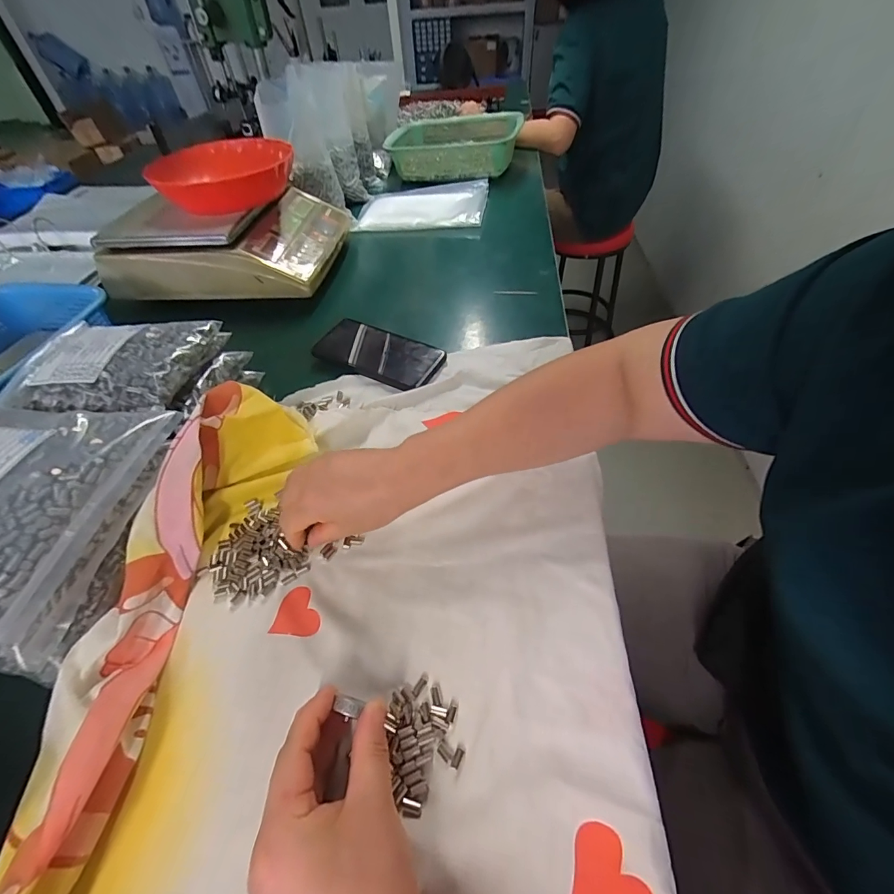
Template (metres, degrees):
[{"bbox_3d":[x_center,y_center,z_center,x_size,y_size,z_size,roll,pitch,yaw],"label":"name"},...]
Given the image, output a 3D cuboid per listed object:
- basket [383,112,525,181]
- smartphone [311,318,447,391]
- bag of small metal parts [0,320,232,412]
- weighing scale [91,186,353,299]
[{"bbox_3d":[0.017,-0.680,0.962,0.291,0.087,0.239,4,49,7],"label":"basket"},{"bbox_3d":[-0.087,-0.118,0.523,0.159,0.010,0.073,23,64,19],"label":"smartphone"},{"bbox_3d":[-0.331,-0.090,0.413,0.157,0.024,0.134,-1,49,3],"label":"bag of small metal parts"},{"bbox_3d":[-0.352,-0.353,0.699,0.312,0.113,0.312,1,49,4],"label":"weighing scale"}]

